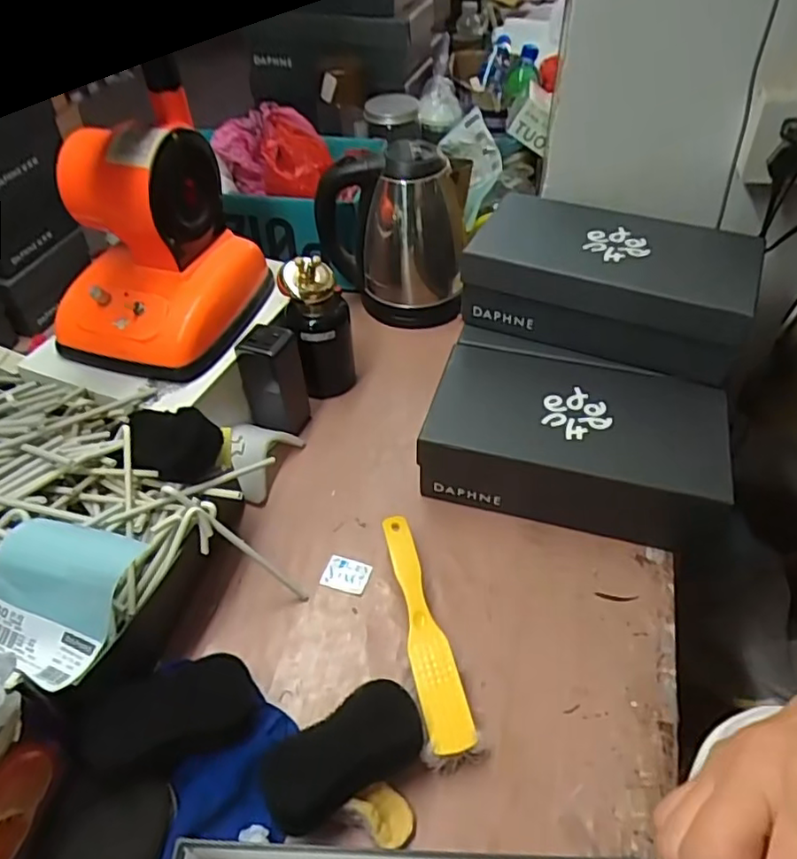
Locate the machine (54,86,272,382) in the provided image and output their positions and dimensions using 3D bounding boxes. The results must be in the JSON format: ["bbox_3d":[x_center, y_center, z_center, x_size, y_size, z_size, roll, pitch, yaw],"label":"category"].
[{"bbox_3d":[-0.254,-0.194,0.661,0.167,0.198,0.196,11,48,11],"label":"machine"}]

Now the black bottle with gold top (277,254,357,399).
[{"bbox_3d":[-0.093,-0.111,0.752,0.076,0.174,0.061,-7,47,-6],"label":"black bottle with gold top"}]

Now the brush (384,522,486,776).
[{"bbox_3d":[0.020,0.181,0.571,0.039,0.037,0.226,-11,47,-9],"label":"brush"}]

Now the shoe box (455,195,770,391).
[{"bbox_3d":[0.229,-0.167,0.718,0.286,0.097,0.171,15,49,15],"label":"shoe box"}]

